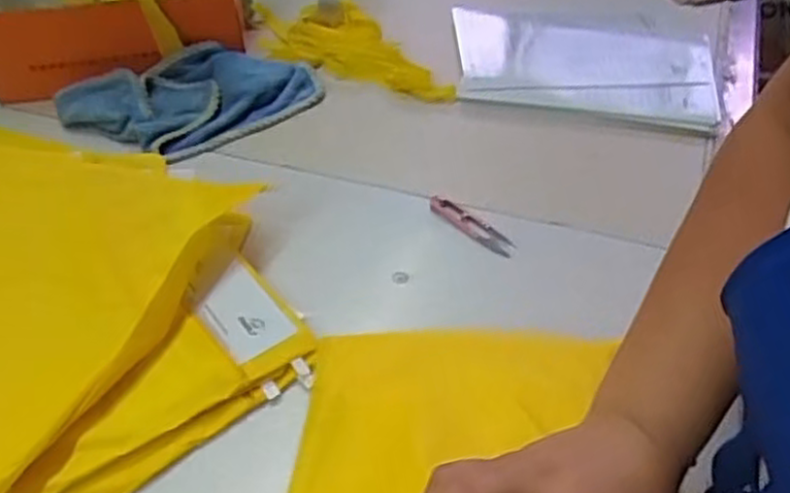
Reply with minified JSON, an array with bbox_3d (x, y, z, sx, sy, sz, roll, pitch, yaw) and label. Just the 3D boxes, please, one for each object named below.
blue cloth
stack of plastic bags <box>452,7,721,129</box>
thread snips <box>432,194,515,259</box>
[{"bbox_3d":[-0.235,-0.165,0.875,0.302,0.047,0.153,-11,45,-10],"label":"blue cloth"},{"bbox_3d":[0.246,-0.244,0.986,0.338,0.018,0.282,10,40,6],"label":"stack of plastic bags"},{"bbox_3d":[0.075,-0.021,0.744,0.025,0.007,0.104,-33,52,-29],"label":"thread snips"}]

